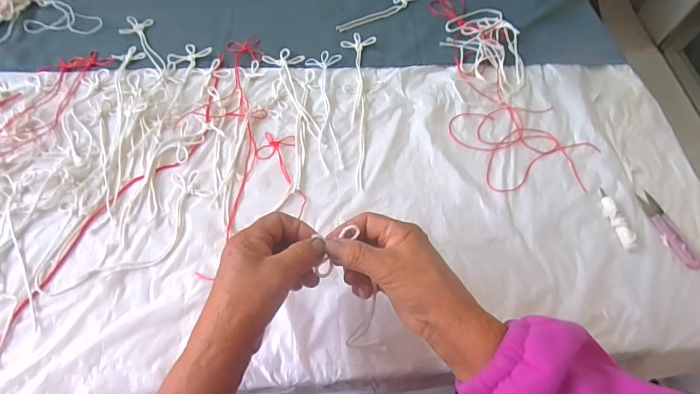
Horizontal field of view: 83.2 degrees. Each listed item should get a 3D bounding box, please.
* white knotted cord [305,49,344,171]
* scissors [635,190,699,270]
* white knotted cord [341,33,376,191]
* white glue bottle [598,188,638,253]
[{"bbox_3d":[-0.035,-0.121,0.528,0.047,0.004,0.202,0,60,-3],"label":"white knotted cord"},{"bbox_3d":[0.381,0.038,0.471,0.029,0.006,0.101,-12,62,-10],"label":"scissors"},{"bbox_3d":[0.006,-0.131,0.541,0.045,0.007,0.273,4,60,-1],"label":"white knotted cord"},{"bbox_3d":[0.316,0.025,0.468,0.019,0.013,0.083,-5,61,-6],"label":"white glue bottle"}]

